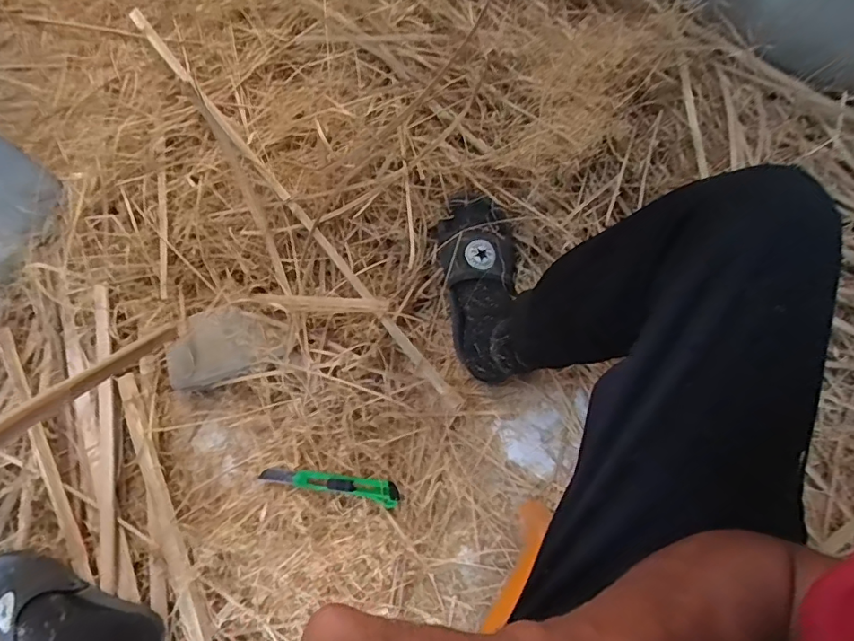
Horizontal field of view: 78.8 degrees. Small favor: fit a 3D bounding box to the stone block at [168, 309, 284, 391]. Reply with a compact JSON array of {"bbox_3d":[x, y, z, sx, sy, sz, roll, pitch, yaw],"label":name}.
[{"bbox_3d":[-0.298,0.033,0.774,0.173,0.045,0.099,-17,89,4],"label":"stone block"}]

